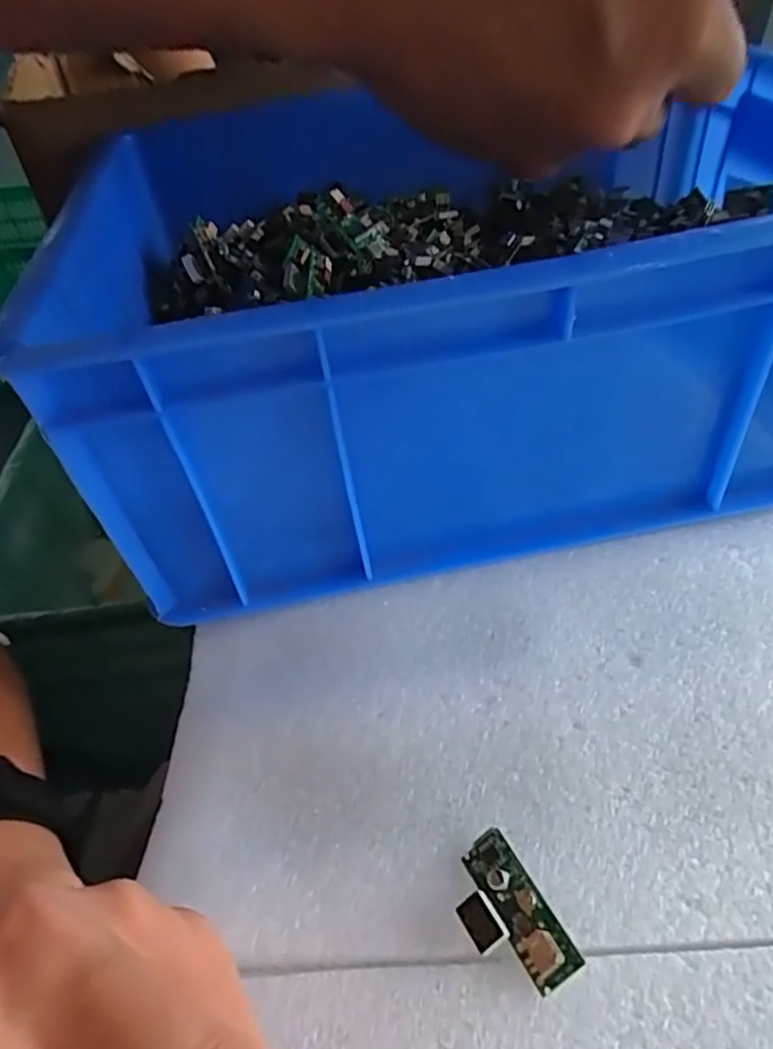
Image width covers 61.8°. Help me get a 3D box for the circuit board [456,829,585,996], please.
[{"bbox_3d":[0.031,0.104,0.172,0.021,0.010,0.038,-24,48,-16],"label":"circuit board"}]

